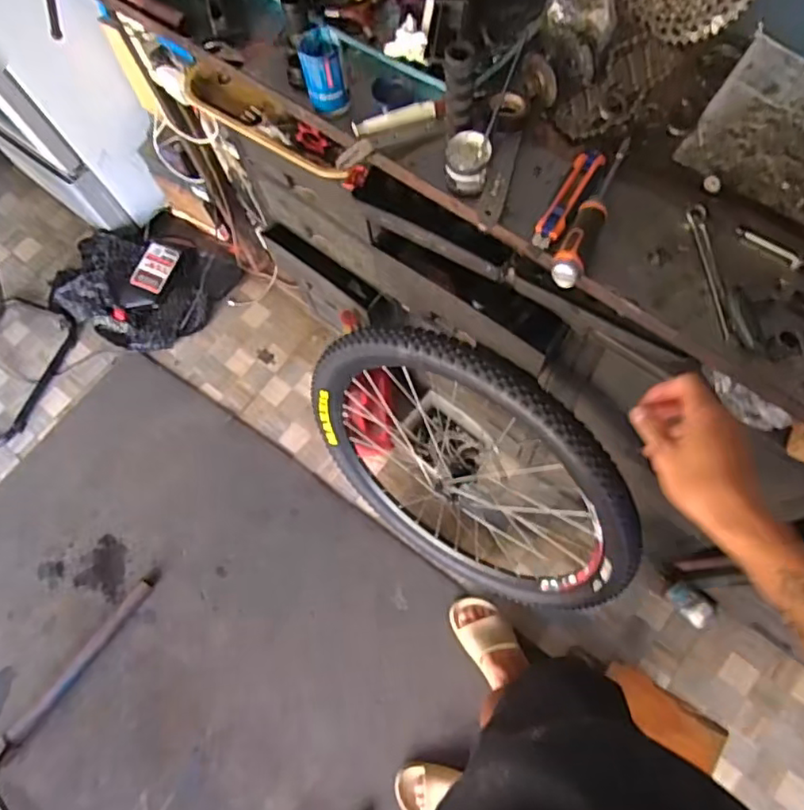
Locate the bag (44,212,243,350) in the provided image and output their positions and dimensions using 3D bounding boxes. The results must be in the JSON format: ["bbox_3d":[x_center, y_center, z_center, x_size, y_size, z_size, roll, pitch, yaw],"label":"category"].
[{"bbox_3d":[-0.743,-0.364,1.706,0.466,0.125,0.378,29,75,14],"label":"bag"}]

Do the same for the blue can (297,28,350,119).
[{"bbox_3d":[-0.098,-0.416,0.766,0.060,0.081,0.062,-1,70,4],"label":"blue can"}]

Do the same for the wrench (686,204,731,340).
[{"bbox_3d":[0.341,-0.149,0.669,0.019,0.014,0.161,-3,70,4],"label":"wrench"}]

